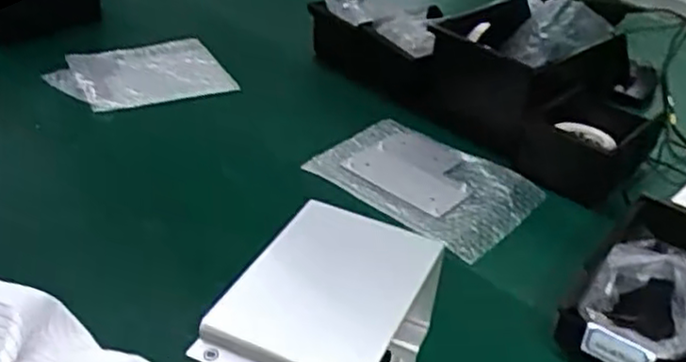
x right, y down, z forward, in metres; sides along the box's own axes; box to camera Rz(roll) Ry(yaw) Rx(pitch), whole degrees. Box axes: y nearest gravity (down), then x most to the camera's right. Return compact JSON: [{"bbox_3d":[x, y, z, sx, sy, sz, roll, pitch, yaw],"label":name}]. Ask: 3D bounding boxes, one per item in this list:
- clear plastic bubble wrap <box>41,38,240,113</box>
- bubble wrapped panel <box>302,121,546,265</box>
[{"bbox_3d":[-0.249,-0.135,0.902,0.195,0.027,0.140,-16,45,-32],"label":"clear plastic bubble wrap"},{"bbox_3d":[0.088,0.001,0.769,0.209,0.019,0.146,26,40,27],"label":"bubble wrapped panel"}]

